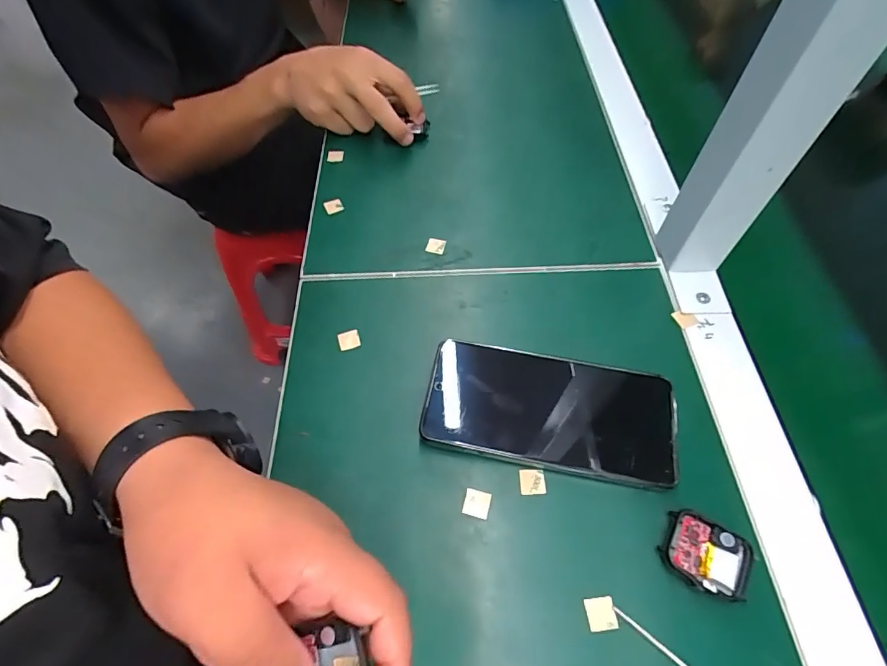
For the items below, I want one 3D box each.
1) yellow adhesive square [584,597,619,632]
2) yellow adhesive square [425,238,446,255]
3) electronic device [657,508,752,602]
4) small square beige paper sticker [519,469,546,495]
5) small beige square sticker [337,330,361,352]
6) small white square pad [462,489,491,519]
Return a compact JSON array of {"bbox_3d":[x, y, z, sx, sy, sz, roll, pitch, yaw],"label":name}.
[{"bbox_3d":[0.087,0.155,0.254,0.015,0.004,0.016,-6,58,-3],"label":"yellow adhesive square"},{"bbox_3d":[-0.007,-0.075,0.398,0.016,0.004,0.013,13,59,9],"label":"yellow adhesive square"},{"bbox_3d":[0.149,0.127,0.264,0.045,0.010,0.038,21,61,14],"label":"electronic device"},{"bbox_3d":[0.056,0.094,0.292,0.016,0.004,0.016,-1,58,1],"label":"small square beige paper sticker"},{"bbox_3d":[-0.072,0.006,0.352,0.016,0.004,0.015,-17,59,-9],"label":"small beige square sticker"},{"bbox_3d":[0.021,0.105,0.285,0.015,0.004,0.015,12,59,9],"label":"small white square pad"}]

